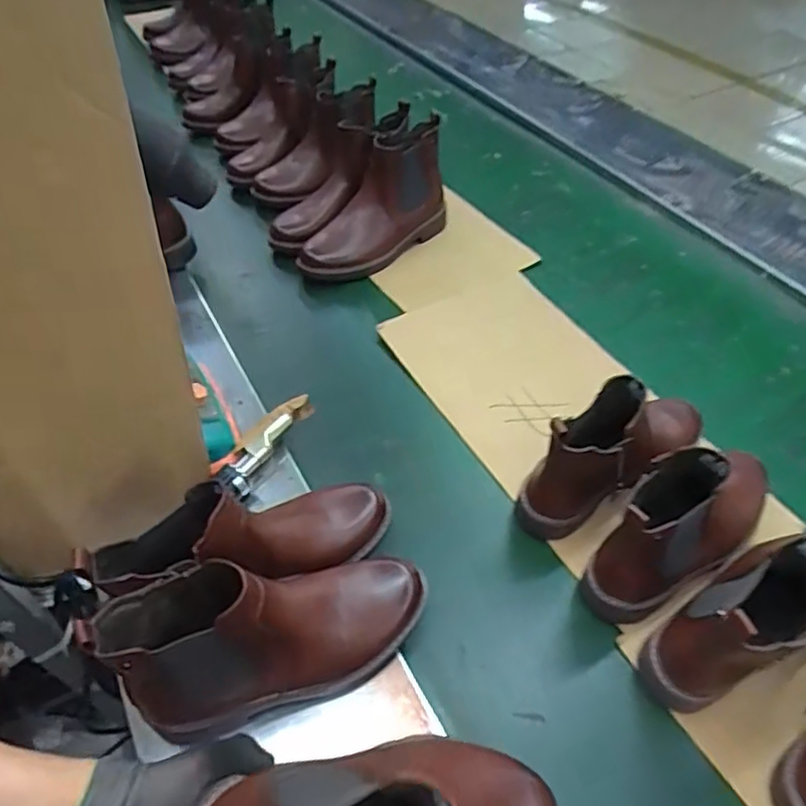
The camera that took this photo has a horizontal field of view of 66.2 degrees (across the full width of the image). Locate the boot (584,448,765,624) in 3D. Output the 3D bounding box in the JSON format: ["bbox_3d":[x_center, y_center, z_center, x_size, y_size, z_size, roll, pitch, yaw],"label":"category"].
[{"bbox_3d":[0.291,0.105,0.606,0.243,0.160,0.082,-32,55,-24],"label":"boot"}]

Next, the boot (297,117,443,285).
[{"bbox_3d":[-0.042,-0.308,0.966,0.263,0.142,0.093,-36,57,-26],"label":"boot"}]

